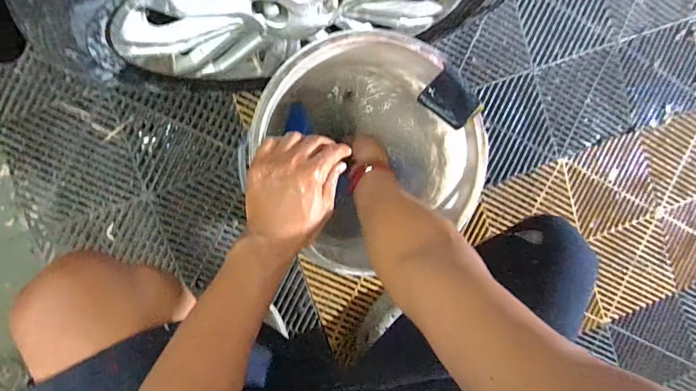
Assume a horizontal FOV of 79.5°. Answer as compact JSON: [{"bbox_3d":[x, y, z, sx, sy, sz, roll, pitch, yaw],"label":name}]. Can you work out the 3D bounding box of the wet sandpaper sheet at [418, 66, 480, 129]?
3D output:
[{"bbox_3d":[0.134,-0.125,0.545,0.068,0.023,0.053,45,86,-11],"label":"wet sandpaper sheet"}]

